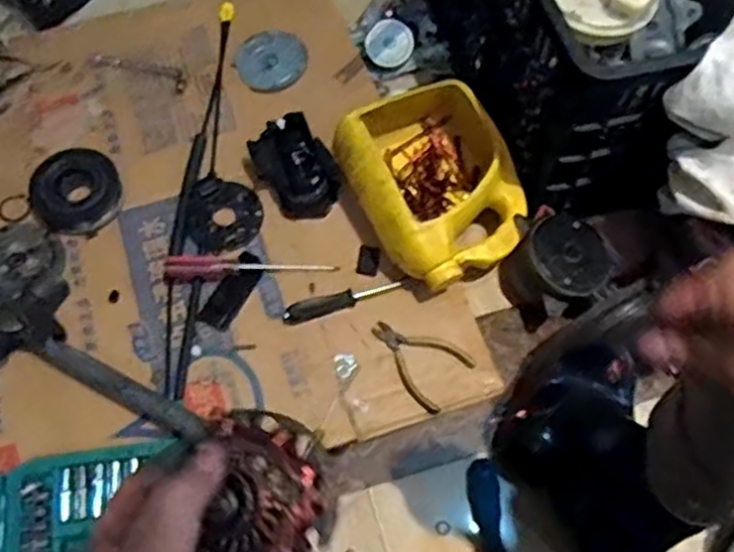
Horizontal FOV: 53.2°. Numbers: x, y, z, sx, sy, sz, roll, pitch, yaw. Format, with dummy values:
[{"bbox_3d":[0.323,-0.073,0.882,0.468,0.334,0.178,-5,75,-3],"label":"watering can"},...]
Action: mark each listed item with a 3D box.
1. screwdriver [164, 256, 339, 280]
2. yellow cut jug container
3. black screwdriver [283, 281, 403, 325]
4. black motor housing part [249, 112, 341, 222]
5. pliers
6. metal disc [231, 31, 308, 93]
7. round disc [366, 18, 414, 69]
[{"bbox_3d":[-0.136,-0.013,0.854,0.196,0.028,0.021,-2,64,0],"label":"screwdriver"},{"bbox_3d":[0.084,-0.110,0.869,0.184,0.114,0.220,-30,66,-12],"label":"yellow cut jug container"},{"bbox_3d":[-0.028,0.029,0.852,0.141,0.017,0.025,-14,64,-5],"label":"black screwdriver"},{"bbox_3d":[-0.088,-0.132,0.907,0.085,0.067,0.118,-27,66,-11],"label":"black motor housing part"},{"bbox_3d":[0.054,0.091,0.825,0.113,0.006,0.078,34,69,17],"label":"pliers"},{"bbox_3d":[-0.134,-0.304,1.021,0.100,0.008,0.099,-1,64,1],"label":"metal disc"},{"bbox_3d":[0.031,-0.322,1.017,0.066,0.015,0.062,0,96,-2],"label":"round disc"}]

